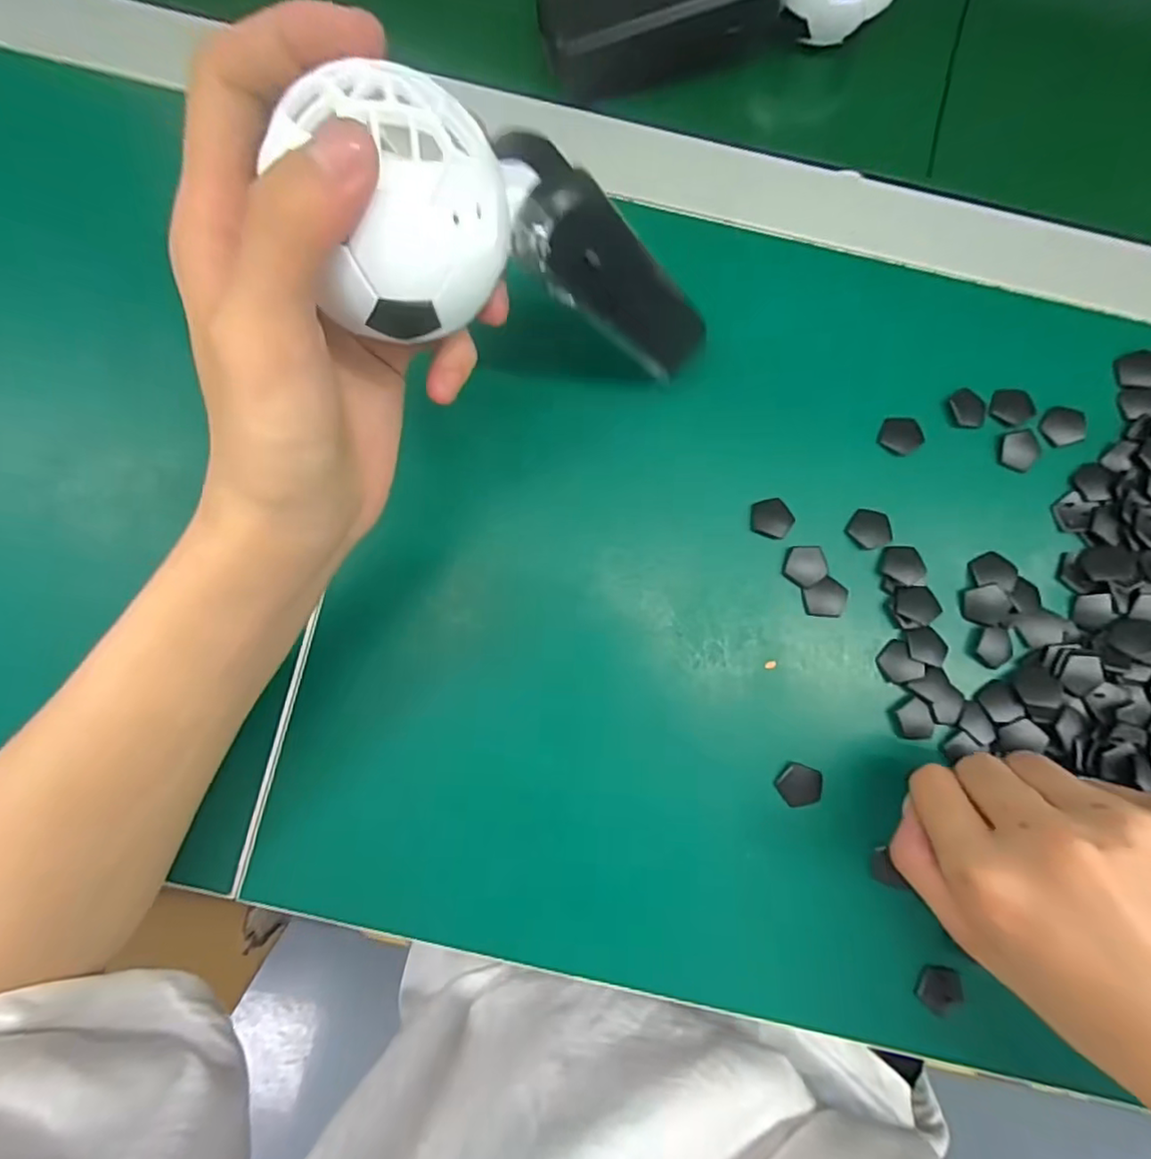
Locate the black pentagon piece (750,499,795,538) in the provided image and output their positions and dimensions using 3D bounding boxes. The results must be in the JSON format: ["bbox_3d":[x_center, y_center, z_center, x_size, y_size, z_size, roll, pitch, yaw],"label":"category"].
[{"bbox_3d":[0.090,-0.028,0.269,0.019,0.004,0.019,8,83,-1],"label":"black pentagon piece"}]

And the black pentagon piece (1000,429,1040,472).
[{"bbox_3d":[0.207,-0.061,0.274,0.018,0.004,0.018,12,83,0],"label":"black pentagon piece"}]

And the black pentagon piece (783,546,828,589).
[{"bbox_3d":[0.104,-0.006,0.266,0.018,0.004,0.019,15,83,0],"label":"black pentagon piece"}]

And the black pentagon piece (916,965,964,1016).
[{"bbox_3d":[0.154,0.173,0.248,0.017,0.004,0.018,32,84,2],"label":"black pentagon piece"}]

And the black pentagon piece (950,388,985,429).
[{"bbox_3d":[0.185,-0.081,0.276,0.017,0.004,0.019,-10,84,-3],"label":"black pentagon piece"}]

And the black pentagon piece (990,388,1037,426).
[{"bbox_3d":[0.206,-0.082,0.277,0.020,0.004,0.018,21,83,1],"label":"black pentagon piece"}]

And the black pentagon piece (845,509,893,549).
[{"bbox_3d":[0.135,-0.023,0.269,0.018,0.004,0.019,-43,86,-6],"label":"black pentagon piece"}]

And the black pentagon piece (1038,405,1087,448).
[{"bbox_3d":[0.229,-0.072,0.276,0.021,0.004,0.018,-14,84,-3],"label":"black pentagon piece"}]

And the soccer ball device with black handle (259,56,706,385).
[{"bbox_3d":[-0.008,-0.107,0.193,0.046,0.169,0.057,-25,79,41],"label":"soccer ball device with black handle"}]

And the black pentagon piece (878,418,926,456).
[{"bbox_3d":[0.152,-0.067,0.273,0.019,0.004,0.018,11,83,0],"label":"black pentagon piece"}]

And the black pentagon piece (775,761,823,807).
[{"bbox_3d":[0.098,0.090,0.257,0.019,0.004,0.018,15,83,0],"label":"black pentagon piece"}]

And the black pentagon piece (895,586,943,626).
[{"bbox_3d":[0.152,0.011,0.265,0.019,0.006,0.017,2,83,-1],"label":"black pentagon piece"}]

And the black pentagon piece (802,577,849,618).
[{"bbox_3d":[0.112,0.008,0.265,0.019,0.004,0.017,6,83,-1],"label":"black pentagon piece"}]

